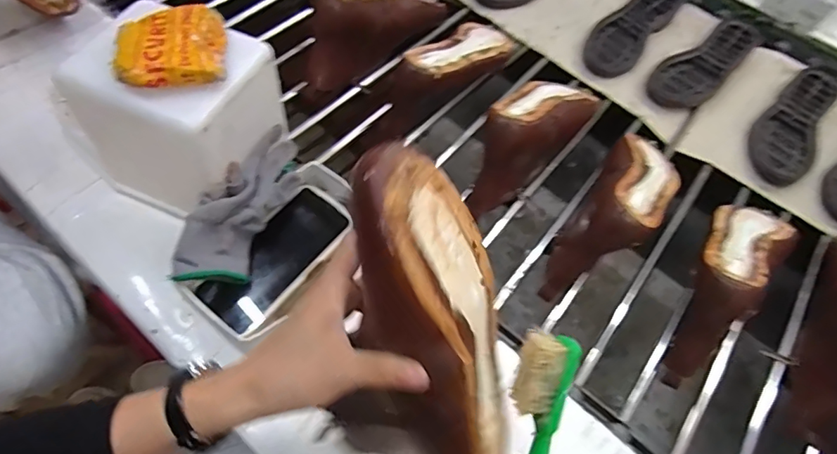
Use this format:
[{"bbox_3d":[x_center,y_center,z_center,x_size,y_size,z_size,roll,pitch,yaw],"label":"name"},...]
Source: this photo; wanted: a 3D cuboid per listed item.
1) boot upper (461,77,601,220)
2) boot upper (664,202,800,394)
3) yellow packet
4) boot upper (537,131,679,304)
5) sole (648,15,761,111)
[{"bbox_3d":[0.138,-0.120,0.657,0.081,0.114,0.234,38,61,15],"label":"boot upper"},{"bbox_3d":[0.357,0.042,0.584,0.279,0.128,0.090,-38,70,-26],"label":"boot upper"},{"bbox_3d":[-0.212,-0.155,0.440,0.084,0.020,0.082,-9,60,-13],"label":"yellow packet"},{"bbox_3d":[0.246,-0.029,0.617,0.085,0.125,0.272,34,60,13],"label":"boot upper"},{"bbox_3d":[0.478,-0.276,0.842,0.265,0.020,0.088,-36,69,-26],"label":"sole"}]

